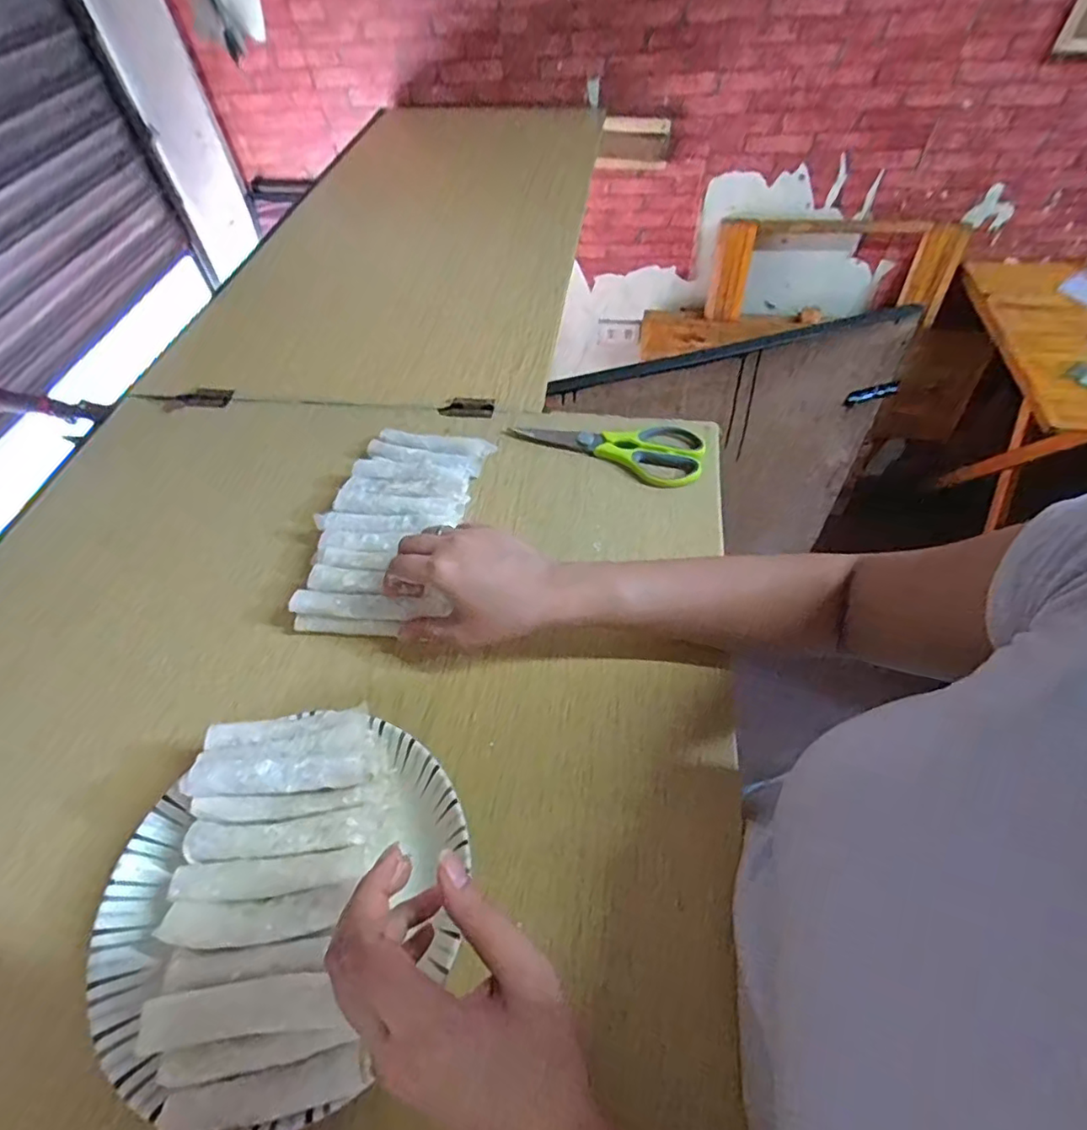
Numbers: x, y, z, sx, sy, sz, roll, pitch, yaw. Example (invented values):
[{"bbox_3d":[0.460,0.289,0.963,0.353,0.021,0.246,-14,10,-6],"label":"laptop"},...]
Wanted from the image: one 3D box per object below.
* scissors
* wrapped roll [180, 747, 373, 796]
[{"bbox_3d":[0.065,-0.128,0.602,0.196,0.013,0.067,16,56,16],"label":"scissors"},{"bbox_3d":[-0.162,0.125,0.360,0.108,0.023,0.031,-4,53,2],"label":"wrapped roll"}]

